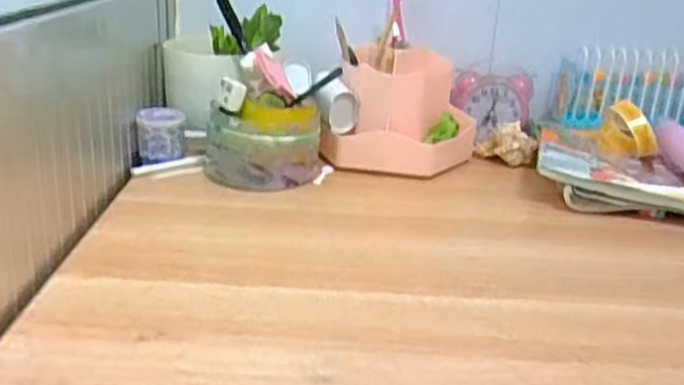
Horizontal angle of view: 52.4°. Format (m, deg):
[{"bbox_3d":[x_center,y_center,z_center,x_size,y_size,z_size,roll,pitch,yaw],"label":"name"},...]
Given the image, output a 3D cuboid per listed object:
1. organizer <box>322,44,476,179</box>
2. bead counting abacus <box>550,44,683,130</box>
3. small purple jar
[{"bbox_3d":[0.070,-0.093,0.779,0.158,0.123,0.113,9,22,13],"label":"organizer"},{"bbox_3d":[0.383,-0.127,0.868,0.216,0.097,0.063,4,22,-1],"label":"bead counting abacus"},{"bbox_3d":[-0.195,-0.062,0.751,0.047,0.053,0.040,-3,23,-18],"label":"small purple jar"}]

